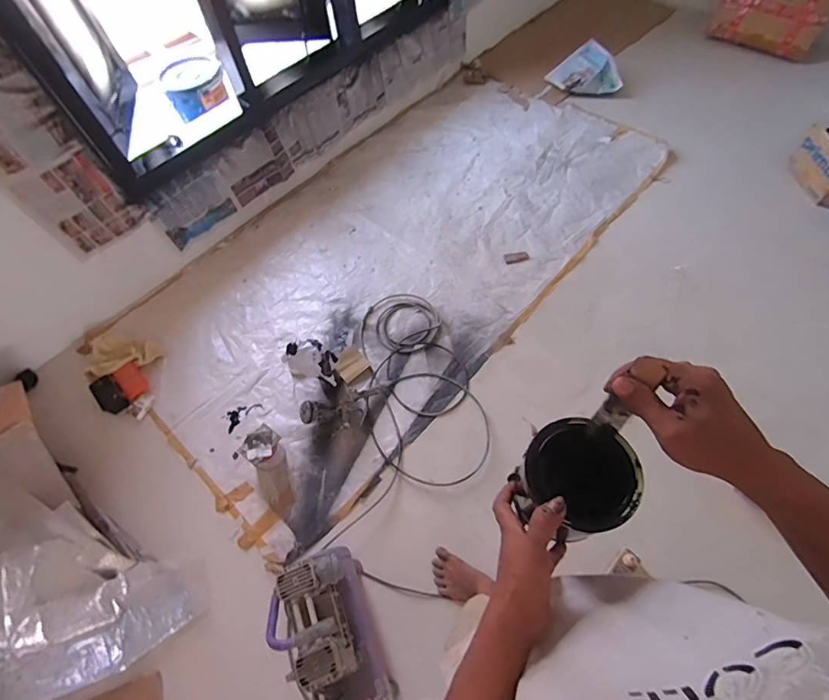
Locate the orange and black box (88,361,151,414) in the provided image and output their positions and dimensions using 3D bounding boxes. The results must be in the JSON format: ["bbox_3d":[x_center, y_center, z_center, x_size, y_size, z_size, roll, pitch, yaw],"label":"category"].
[{"bbox_3d":[-1.060,0.136,1.594,0.169,0.027,0.161,-37,67,-14],"label":"orange and black box"}]

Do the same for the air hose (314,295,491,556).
[{"bbox_3d":[0.004,0.193,1.558,0.501,0.034,0.934,1,63,4],"label":"air hose"}]

